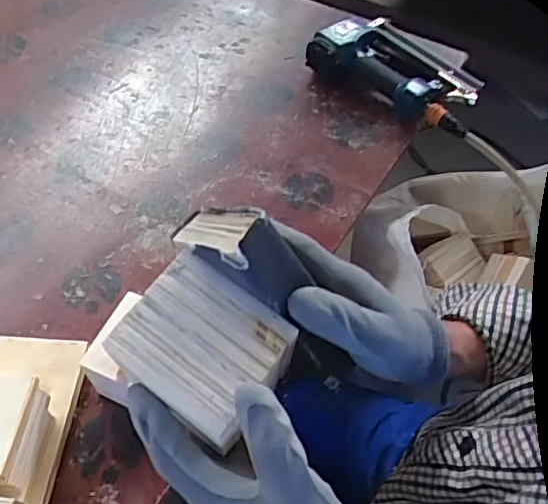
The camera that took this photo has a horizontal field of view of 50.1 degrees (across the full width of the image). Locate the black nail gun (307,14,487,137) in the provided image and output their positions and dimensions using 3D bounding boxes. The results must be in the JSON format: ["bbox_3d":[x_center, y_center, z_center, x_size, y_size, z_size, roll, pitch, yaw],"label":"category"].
[{"bbox_3d":[0.201,-0.284,0.892,0.260,0.056,0.163,35,61,23],"label":"black nail gun"}]

